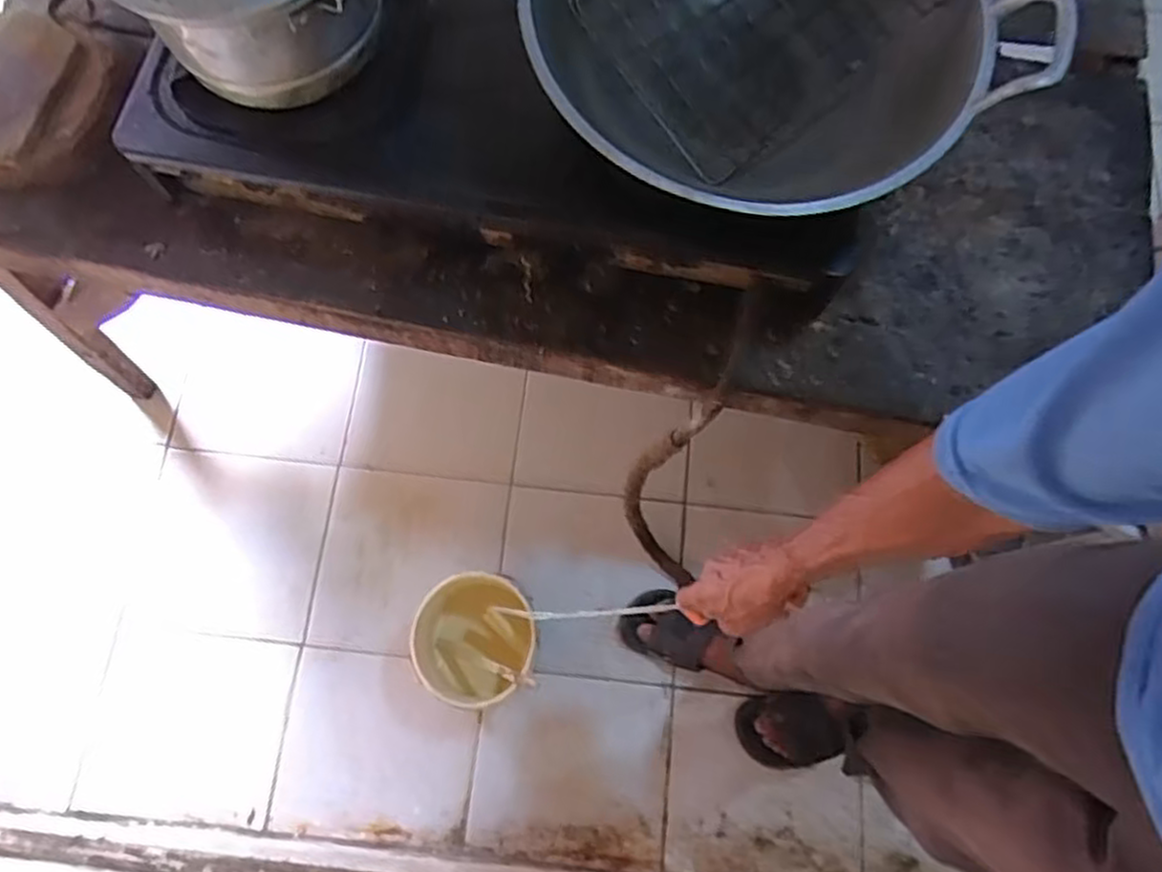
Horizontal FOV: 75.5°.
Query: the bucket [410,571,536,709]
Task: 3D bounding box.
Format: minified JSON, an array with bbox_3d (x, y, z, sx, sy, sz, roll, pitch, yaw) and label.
[{"bbox_3d":[-0.153,0.309,1.131,0.166,0.203,0.172,0,73,-1],"label":"bucket"}]

